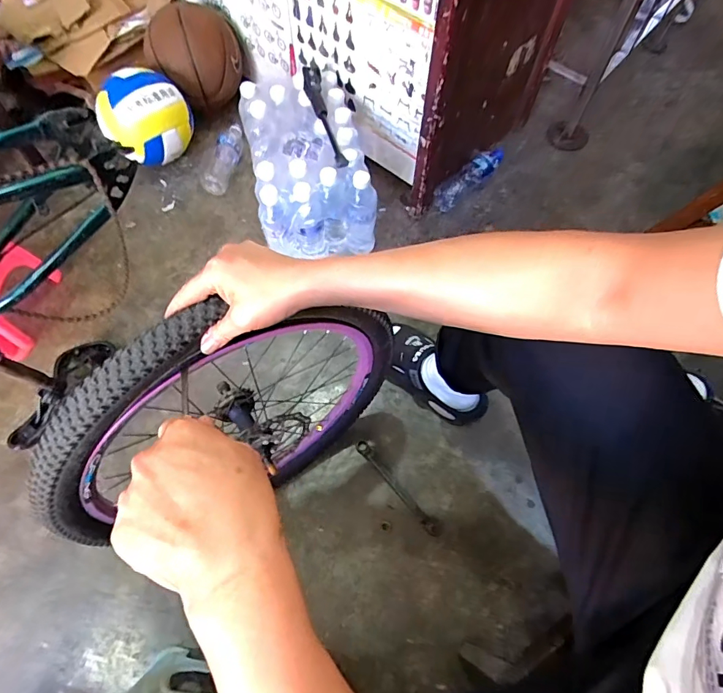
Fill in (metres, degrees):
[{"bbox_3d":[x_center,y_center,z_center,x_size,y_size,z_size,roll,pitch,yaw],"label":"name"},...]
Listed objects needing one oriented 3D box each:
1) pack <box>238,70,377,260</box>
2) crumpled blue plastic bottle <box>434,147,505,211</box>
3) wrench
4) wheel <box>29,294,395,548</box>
[{"bbox_3d":[-0.122,-0.394,1.001,0.225,0.199,0.347,-12,67,-6],"label":"pack"},{"bbox_3d":[0.278,-0.428,1.114,0.244,0.076,0.060,-42,73,-17],"label":"crumpled blue plastic bottle"},{"bbox_3d":[0.066,0.256,0.827,0.026,0.012,0.215,-38,72,-16],"label":"wrench"},{"bbox_3d":[-0.159,0.103,0.611,0.450,0.458,0.100,-38,72,-16],"label":"wheel"}]

